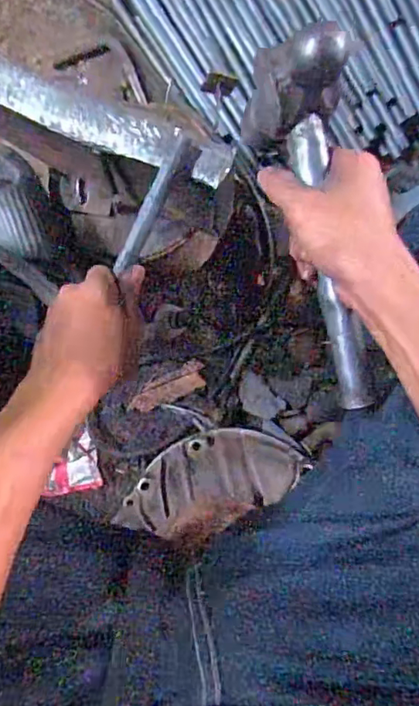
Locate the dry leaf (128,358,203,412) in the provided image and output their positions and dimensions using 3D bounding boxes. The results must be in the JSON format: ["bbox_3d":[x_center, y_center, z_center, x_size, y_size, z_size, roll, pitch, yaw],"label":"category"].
[{"bbox_3d":[-0.065,0.052,0.840,0.122,0.006,0.044,-24,92,0],"label":"dry leaf"}]

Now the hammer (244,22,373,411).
[{"bbox_3d":[0.080,-0.072,0.369,0.054,0.058,0.252,-15,108,0],"label":"hammer"}]

